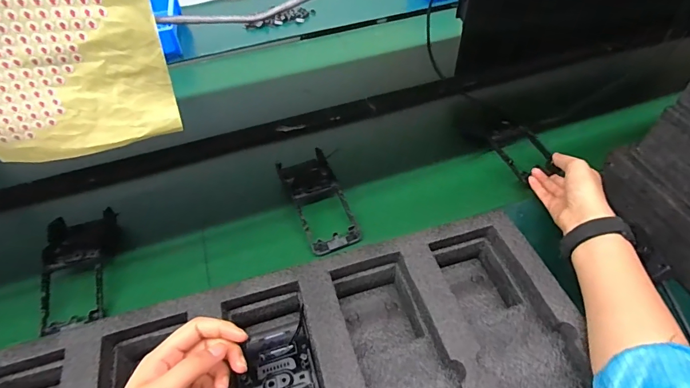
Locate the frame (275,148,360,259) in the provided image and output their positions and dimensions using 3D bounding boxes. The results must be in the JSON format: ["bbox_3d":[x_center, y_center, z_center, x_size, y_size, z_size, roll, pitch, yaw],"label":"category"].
[{"bbox_3d":[-0.042,0.005,0.576,0.077,0.027,0.181,-18,50,-12],"label":"frame"}]

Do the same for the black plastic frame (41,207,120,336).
[{"bbox_3d":[-0.364,0.096,0.526,0.090,0.033,0.174,-11,49,-5],"label":"black plastic frame"}]

